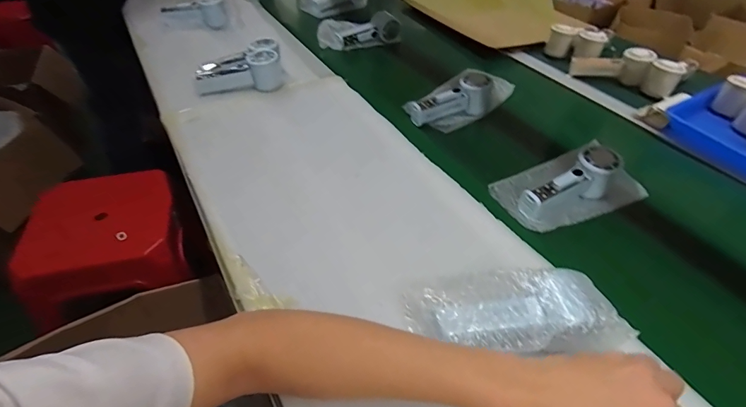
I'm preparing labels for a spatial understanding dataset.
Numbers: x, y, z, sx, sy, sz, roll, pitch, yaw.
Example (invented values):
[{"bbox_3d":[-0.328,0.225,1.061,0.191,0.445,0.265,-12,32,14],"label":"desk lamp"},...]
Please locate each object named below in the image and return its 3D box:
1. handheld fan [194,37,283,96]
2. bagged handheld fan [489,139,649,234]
[{"bbox_3d":[-0.253,-0.259,0.767,0.157,0.068,0.086,-10,42,-13],"label":"handheld fan"},{"bbox_3d":[0.287,-0.037,0.571,0.205,0.069,0.101,-15,43,-19],"label":"bagged handheld fan"}]

